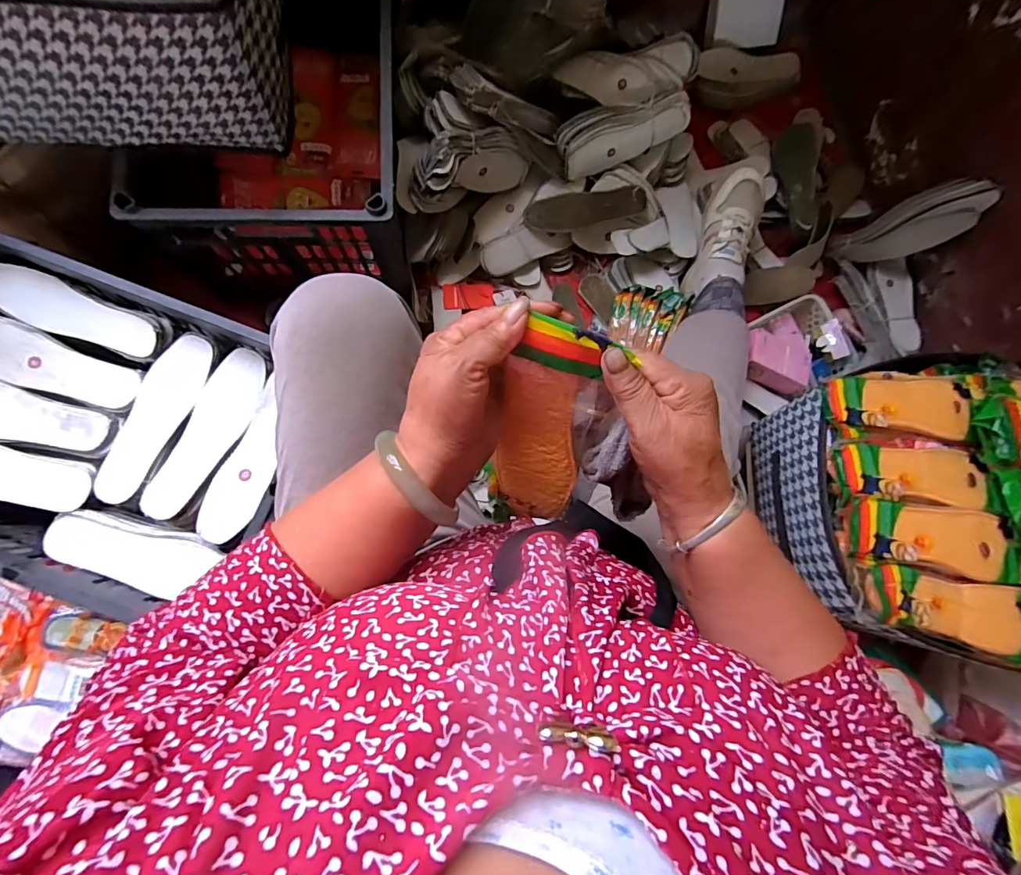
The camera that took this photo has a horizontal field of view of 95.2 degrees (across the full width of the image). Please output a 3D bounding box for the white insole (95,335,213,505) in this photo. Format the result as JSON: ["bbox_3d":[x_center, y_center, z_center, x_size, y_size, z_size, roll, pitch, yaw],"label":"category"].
[{"bbox_3d":[-0.442,-0.026,0.579,0.071,0.007,0.217,22,80,-2],"label":"white insole"}]

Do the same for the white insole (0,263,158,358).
[{"bbox_3d":[-0.553,-0.159,0.580,0.215,0.016,0.060,22,80,-2],"label":"white insole"}]

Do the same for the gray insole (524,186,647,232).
[{"bbox_3d":[0.136,-0.407,0.826,0.217,0.010,0.065,-11,83,-7],"label":"gray insole"}]

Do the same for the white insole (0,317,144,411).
[{"bbox_3d":[-0.579,-0.091,0.579,0.219,0.024,0.066,22,80,-2],"label":"white insole"}]

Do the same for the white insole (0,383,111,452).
[{"bbox_3d":[-0.602,-0.027,0.560,0.207,0.013,0.064,17,80,-3],"label":"white insole"}]

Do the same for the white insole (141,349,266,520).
[{"bbox_3d":[-0.372,-0.005,0.579,0.070,0.011,0.220,23,80,-2],"label":"white insole"}]

